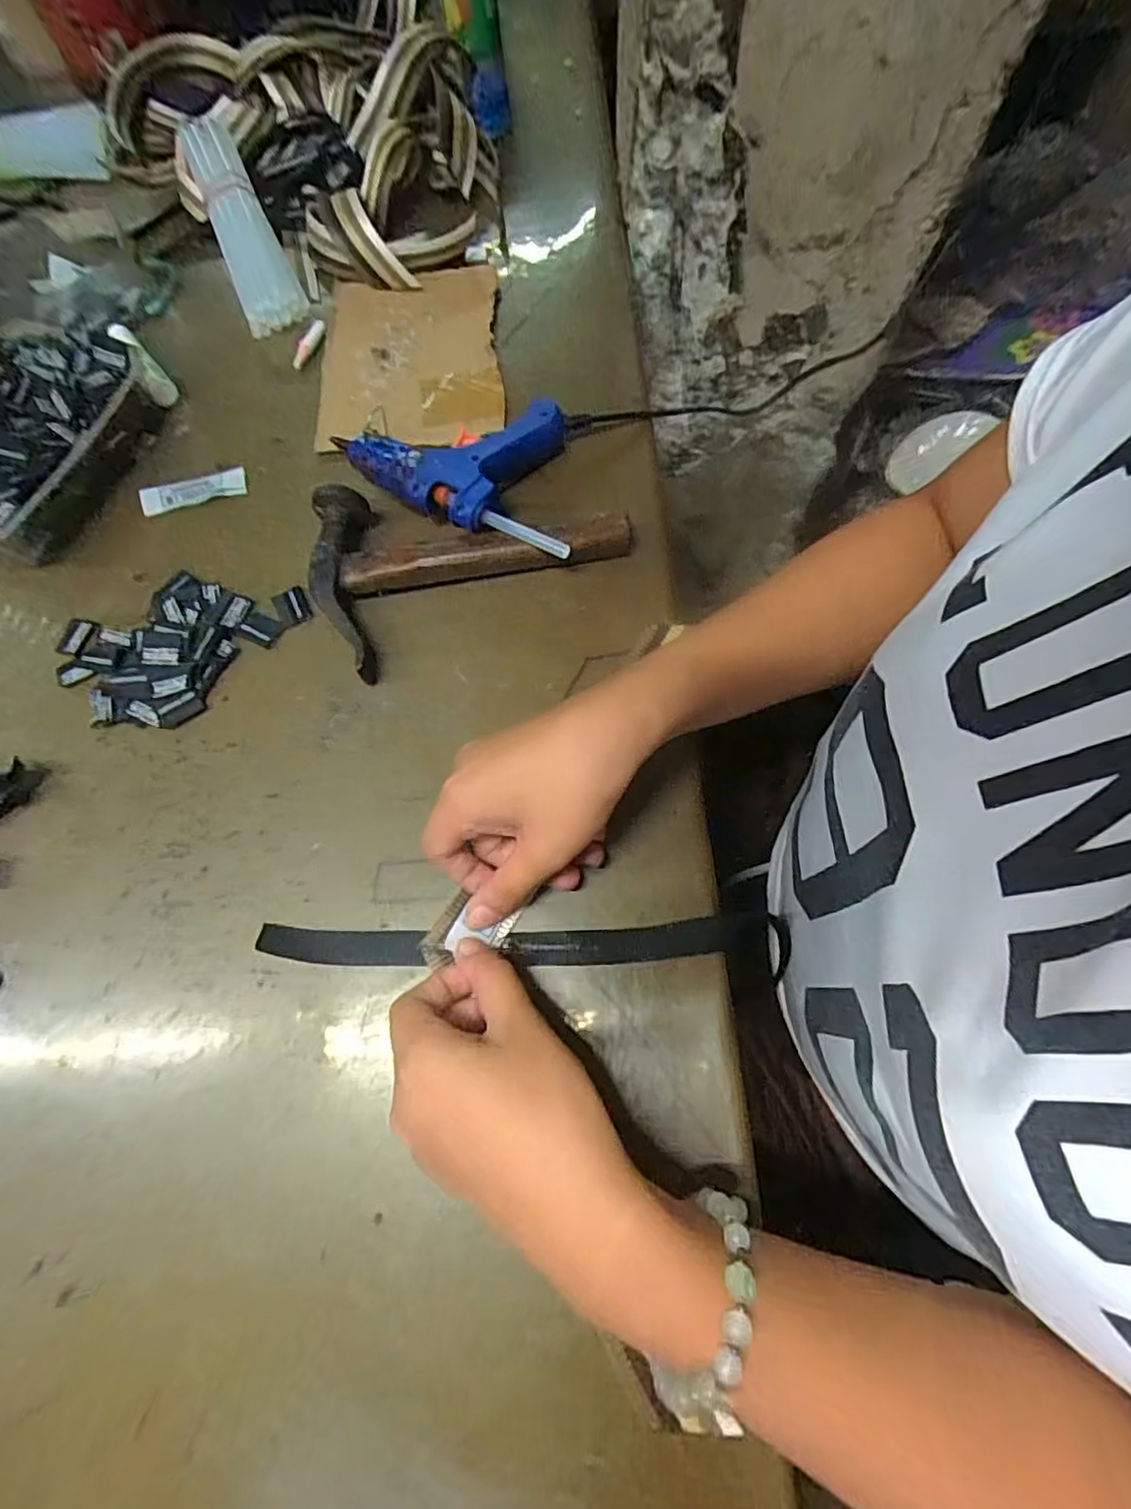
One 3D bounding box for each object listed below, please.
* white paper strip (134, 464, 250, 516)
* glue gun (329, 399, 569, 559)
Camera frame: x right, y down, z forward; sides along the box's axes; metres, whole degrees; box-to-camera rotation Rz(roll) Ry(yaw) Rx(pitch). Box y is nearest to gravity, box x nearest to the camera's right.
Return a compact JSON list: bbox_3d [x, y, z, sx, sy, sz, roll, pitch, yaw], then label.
[{"bbox_3d":[-0.247,-0.175,0.411,0.069,0.004,0.023,-16,80,-1],"label":"white paper strip"},{"bbox_3d":[-0.056,-0.180,0.383,0.158,0.032,0.098,21,71,11],"label":"glue gun"}]

